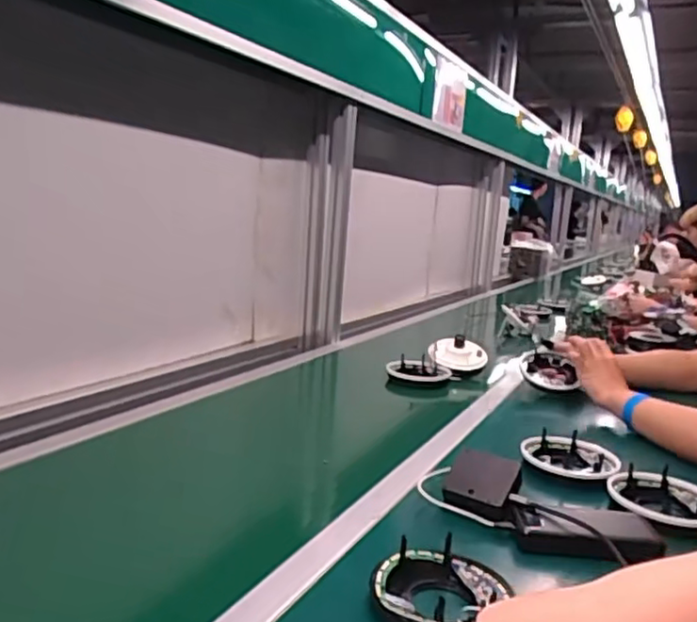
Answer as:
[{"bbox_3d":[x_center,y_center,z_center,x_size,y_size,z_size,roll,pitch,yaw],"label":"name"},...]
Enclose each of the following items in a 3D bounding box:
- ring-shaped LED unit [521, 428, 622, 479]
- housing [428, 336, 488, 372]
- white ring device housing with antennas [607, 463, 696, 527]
[{"bbox_3d":[0.330,0.211,0.934,0.109,0.026,0.139,-2,12,-35],"label":"ring-shaped LED unit"},{"bbox_3d":[0.241,0.099,1.417,0.122,0.040,0.086,3,54,10],"label":"housing"},{"bbox_3d":[0.398,0.238,0.812,0.115,0.027,0.138,4,10,-6],"label":"white ring device housing with antennas"}]

